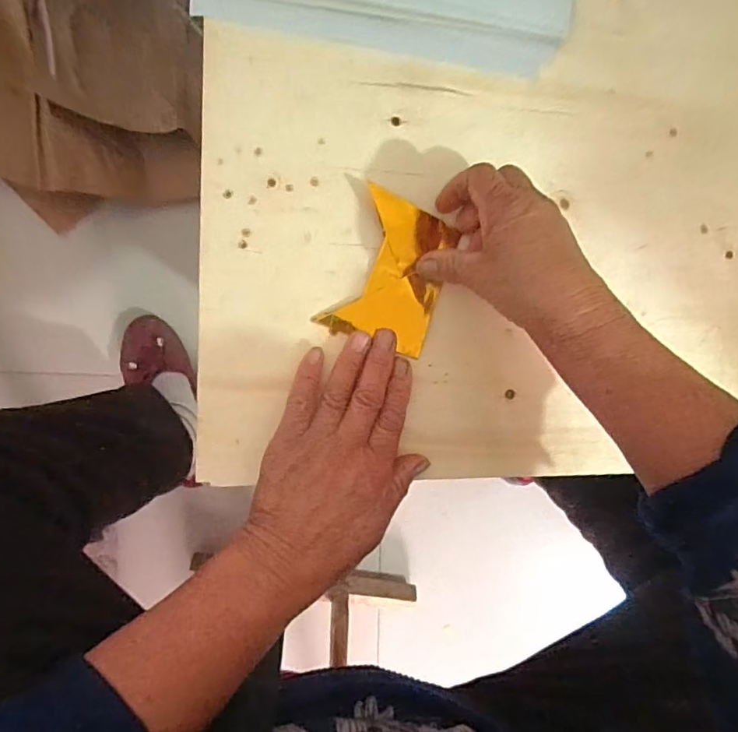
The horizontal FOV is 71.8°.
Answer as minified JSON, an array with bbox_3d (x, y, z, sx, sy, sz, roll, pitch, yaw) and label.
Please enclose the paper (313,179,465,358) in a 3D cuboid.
[{"bbox_3d":[0.017,-0.063,0.352,0.070,0.007,0.100,21,83,-7],"label":"paper"}]

